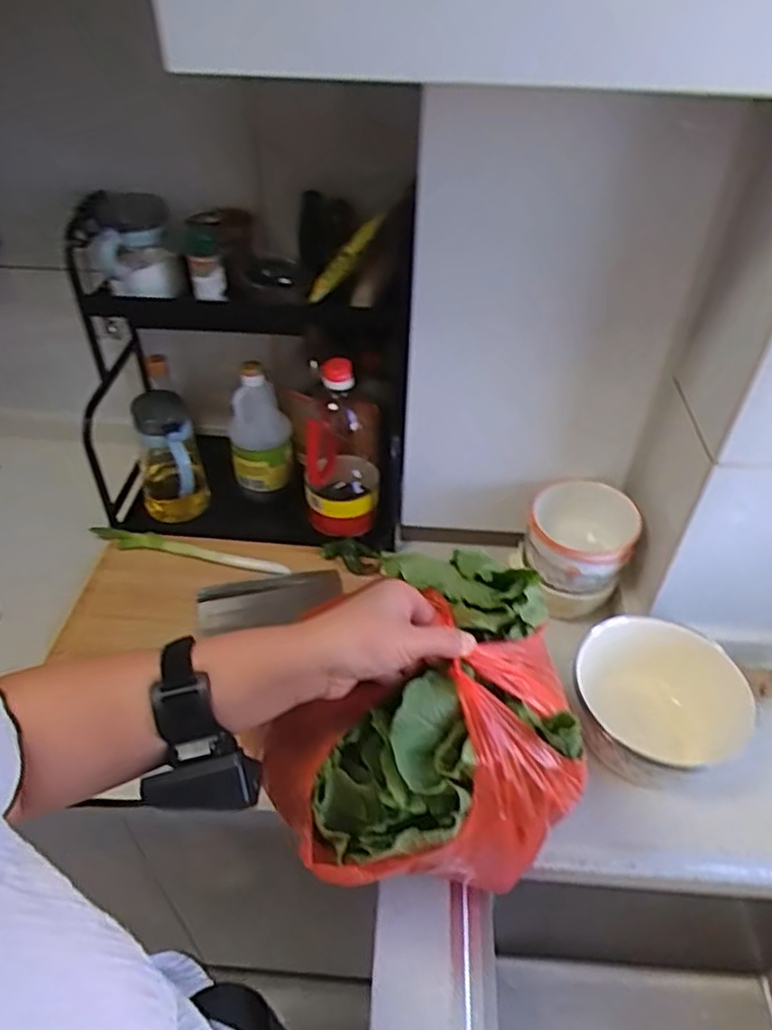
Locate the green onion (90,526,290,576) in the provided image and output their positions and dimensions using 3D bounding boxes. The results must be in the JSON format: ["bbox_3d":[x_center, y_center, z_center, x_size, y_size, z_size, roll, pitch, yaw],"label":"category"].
[{"bbox_3d":[-0.270,0.050,0.929,0.283,0.017,0.036,10,44,10],"label":"green onion"}]

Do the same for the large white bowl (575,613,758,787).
[{"bbox_3d":[0.286,0.207,0.740,0.163,0.107,0.167,0,43,0],"label":"large white bowl"}]

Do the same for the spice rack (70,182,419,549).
[{"bbox_3d":[-0.185,-0.185,0.922,0.434,0.412,0.234,7,44,6],"label":"spice rack"}]

